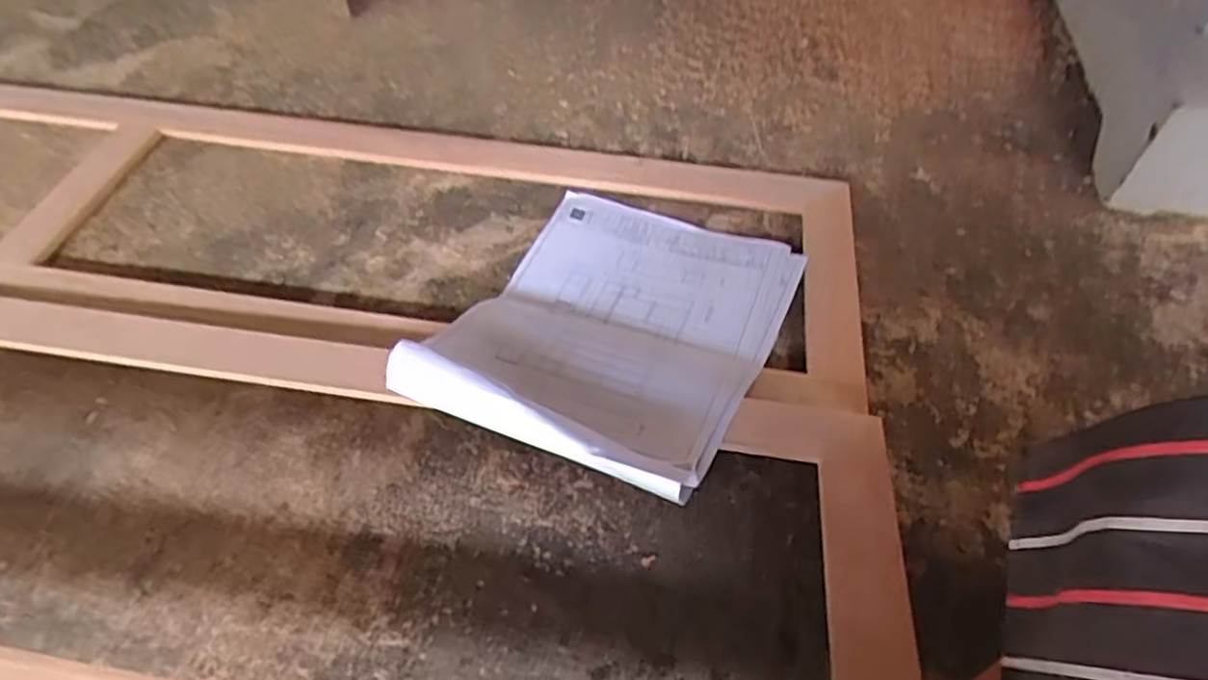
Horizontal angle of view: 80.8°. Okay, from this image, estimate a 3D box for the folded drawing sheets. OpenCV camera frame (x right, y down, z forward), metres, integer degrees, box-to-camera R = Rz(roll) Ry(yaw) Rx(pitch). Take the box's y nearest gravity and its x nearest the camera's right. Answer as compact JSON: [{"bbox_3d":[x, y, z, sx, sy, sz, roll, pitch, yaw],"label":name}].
[{"bbox_3d":[0.018,-0.040,0.766,0.314,0.114,0.417,22,54,15],"label":"folded drawing sheets"}]

